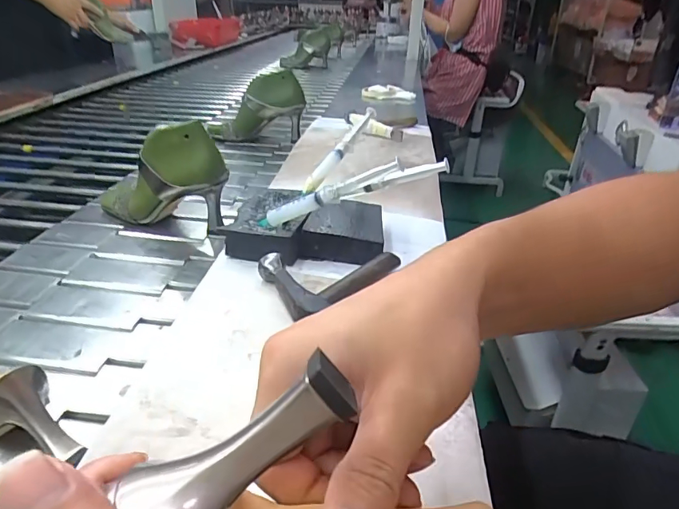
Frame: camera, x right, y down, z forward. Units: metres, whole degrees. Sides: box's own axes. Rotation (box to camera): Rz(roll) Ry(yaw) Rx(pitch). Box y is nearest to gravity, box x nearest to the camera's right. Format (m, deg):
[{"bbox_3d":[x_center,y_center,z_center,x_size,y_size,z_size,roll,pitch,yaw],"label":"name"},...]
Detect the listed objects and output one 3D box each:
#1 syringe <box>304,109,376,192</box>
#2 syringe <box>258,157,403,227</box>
[{"bbox_3d":[0.005,-0.139,0.611,0.020,0.025,0.163,22,65,32],"label":"syringe"},{"bbox_3d":[-0.017,-0.057,0.469,0.168,0.019,0.016,-19,20,27],"label":"syringe"}]

